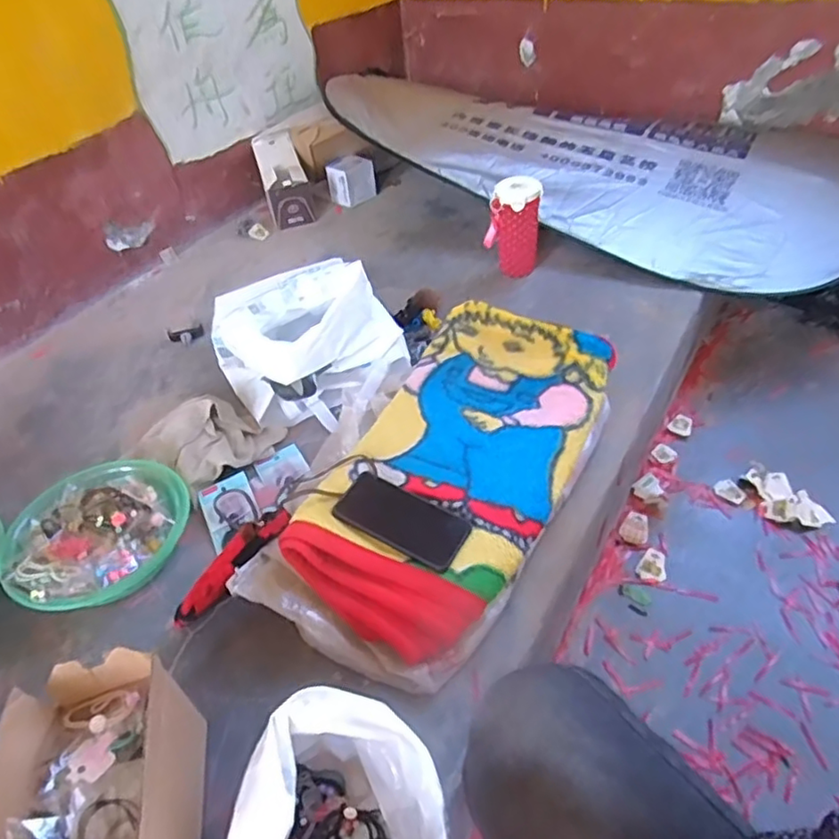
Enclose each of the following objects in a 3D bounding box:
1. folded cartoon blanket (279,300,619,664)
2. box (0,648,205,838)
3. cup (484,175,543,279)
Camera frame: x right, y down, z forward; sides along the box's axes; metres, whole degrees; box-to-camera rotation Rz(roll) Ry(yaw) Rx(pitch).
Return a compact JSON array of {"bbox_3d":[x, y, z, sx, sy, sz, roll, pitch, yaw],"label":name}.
[{"bbox_3d":[0.055,0.049,0.852,0.277,0.105,0.534,20,49,26],"label":"folded cartoon blanket"},{"bbox_3d":[-0.278,0.349,0.553,0.122,0.173,0.204,-12,43,-5],"label":"box"},{"bbox_3d":[0.198,-0.406,1.300,0.112,0.188,0.083,-5,43,2],"label":"cup"}]

